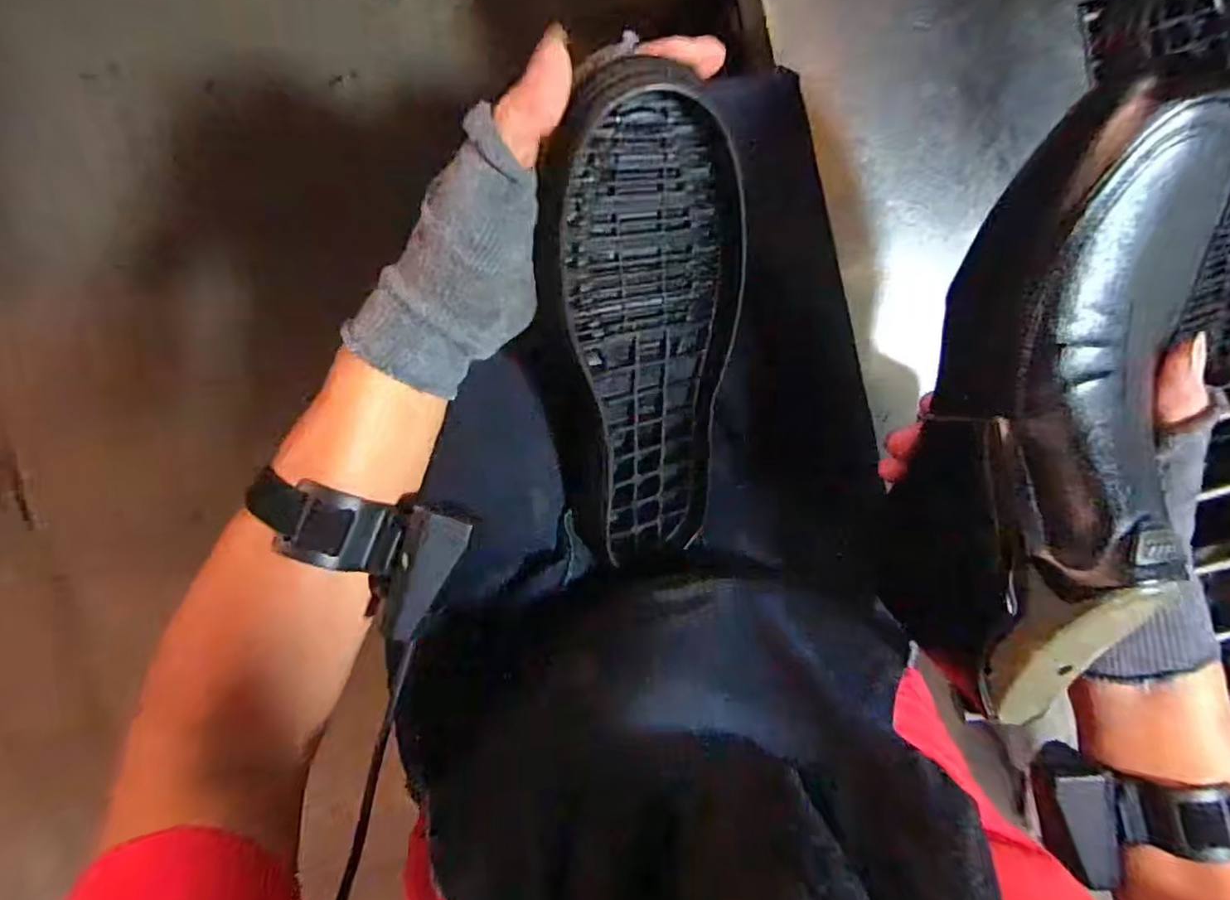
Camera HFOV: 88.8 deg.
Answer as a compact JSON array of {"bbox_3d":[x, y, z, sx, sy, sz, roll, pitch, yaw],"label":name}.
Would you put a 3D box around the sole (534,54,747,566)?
[{"bbox_3d":[0.024,-0.053,0.360,0.114,0.035,0.280,-20,132,-18],"label":"sole"}]

